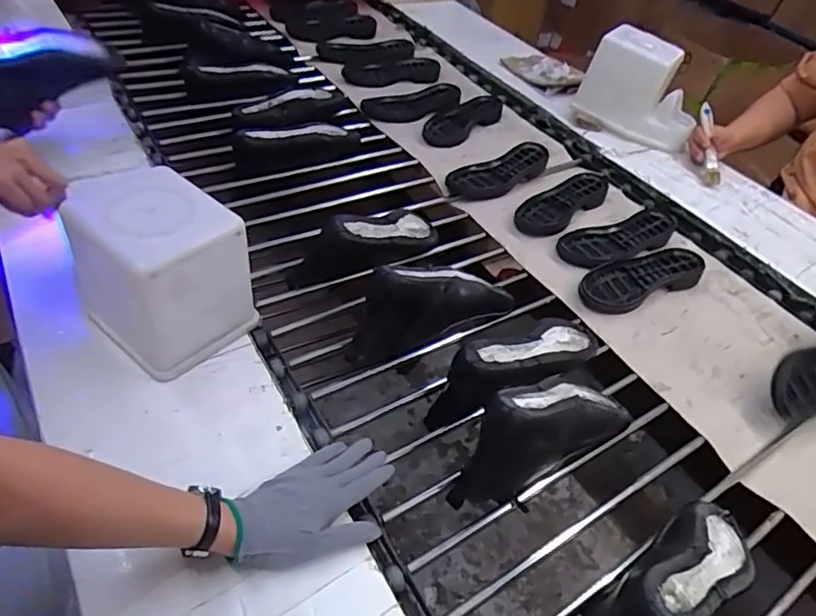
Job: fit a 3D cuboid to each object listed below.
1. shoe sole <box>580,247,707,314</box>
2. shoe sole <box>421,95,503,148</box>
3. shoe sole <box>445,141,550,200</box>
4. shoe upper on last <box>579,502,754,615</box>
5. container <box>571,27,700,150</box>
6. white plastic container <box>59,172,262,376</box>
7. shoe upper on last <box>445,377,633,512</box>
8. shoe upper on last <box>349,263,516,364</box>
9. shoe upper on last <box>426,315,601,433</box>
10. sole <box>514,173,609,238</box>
[{"bbox_3d":[0.370,-0.048,0.907,0.229,0.025,0.081,-16,51,-24],"label":"shoe sole"},{"bbox_3d":[0.128,-0.404,1.218,0.081,0.026,0.238,37,51,24],"label":"shoe sole"},{"bbox_3d":[0.176,-0.260,1.083,0.220,0.035,0.088,-27,56,-31],"label":"shoe sole"},{"bbox_3d":[0.254,0.259,0.542,0.247,0.105,0.074,-24,54,-29],"label":"shoe upper on last"},{"bbox_3d":[0.485,-0.451,1.187,0.229,0.180,0.111,29,48,17],"label":"container"},{"bbox_3d":[-0.278,-0.041,0.640,0.151,0.161,0.137,32,49,20],"label":"white plastic container"},{"bbox_3d":[0.146,0.136,0.640,0.234,0.106,0.089,-25,55,-30],"label":"shoe upper on last"},{"bbox_3d":[0.031,-0.011,0.770,0.232,0.103,0.111,-3,47,-13],"label":"shoe upper on last"},{"bbox_3d":[0.143,0.070,0.719,0.241,0.086,0.081,-26,55,-31],"label":"shoe upper on last"},{"bbox_3d":[0.280,-0.192,1.032,0.091,0.021,0.248,38,51,25],"label":"sole"}]

